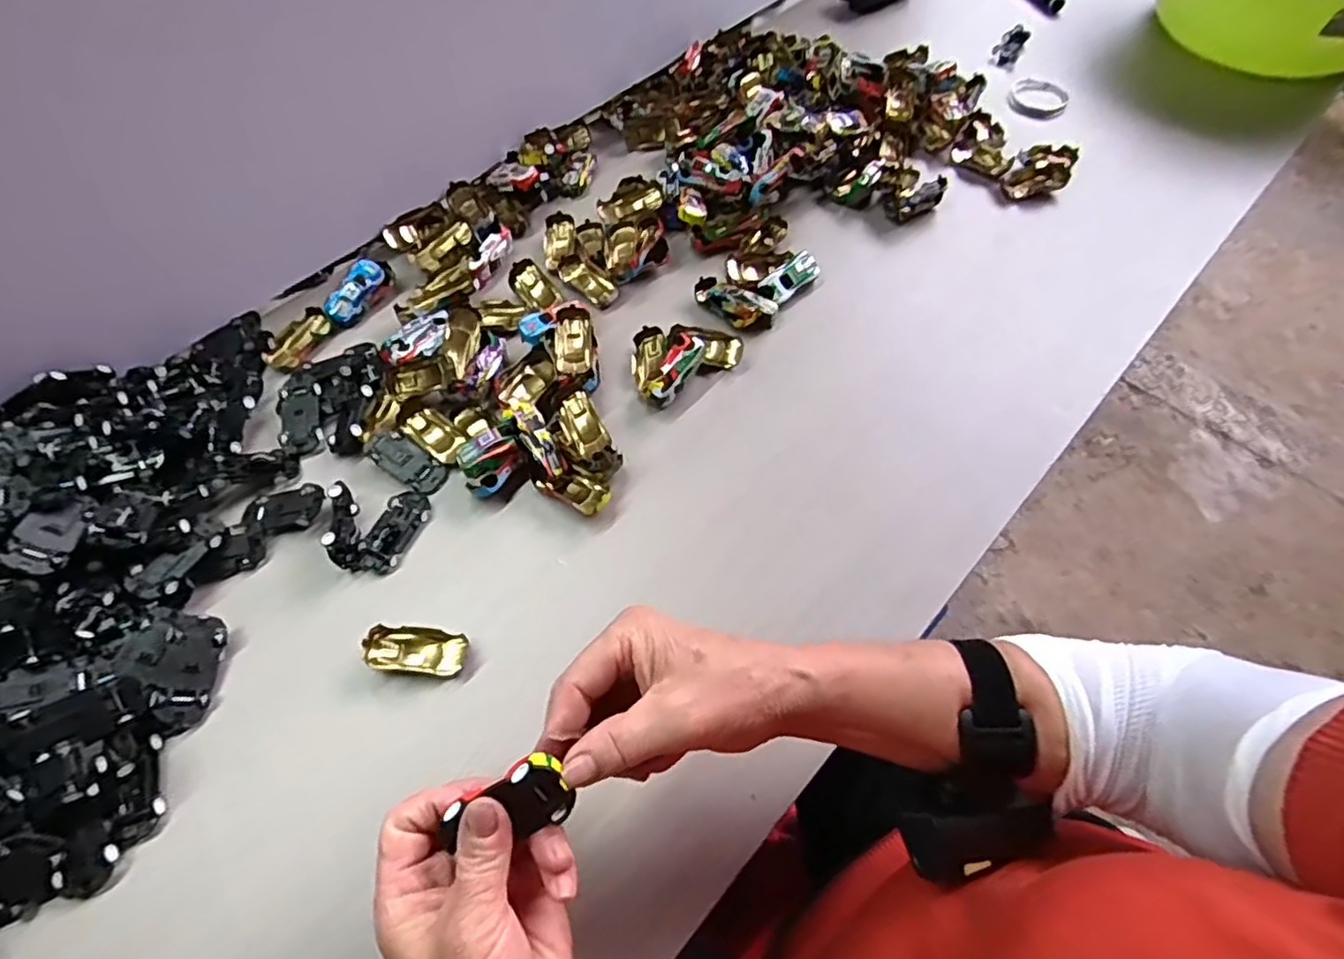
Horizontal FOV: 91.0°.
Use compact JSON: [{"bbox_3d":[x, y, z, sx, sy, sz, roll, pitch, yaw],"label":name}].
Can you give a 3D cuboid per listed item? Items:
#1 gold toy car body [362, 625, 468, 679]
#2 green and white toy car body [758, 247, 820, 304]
[{"bbox_3d":[-0.167,0.112,0.432,0.061,0.020,0.028,5,61,1],"label":"gold toy car body"},{"bbox_3d":[0.108,-0.183,0.593,0.061,0.014,0.027,-39,68,-20],"label":"green and white toy car body"}]

